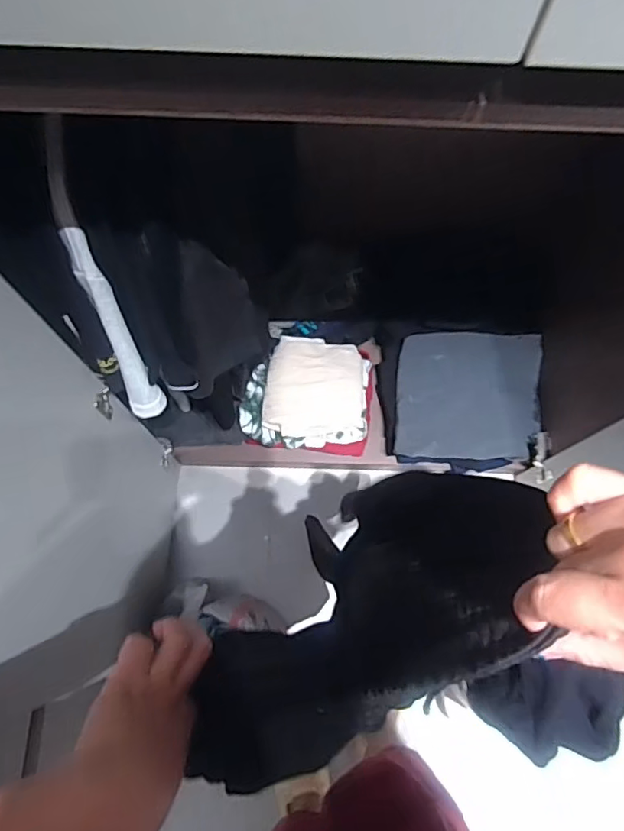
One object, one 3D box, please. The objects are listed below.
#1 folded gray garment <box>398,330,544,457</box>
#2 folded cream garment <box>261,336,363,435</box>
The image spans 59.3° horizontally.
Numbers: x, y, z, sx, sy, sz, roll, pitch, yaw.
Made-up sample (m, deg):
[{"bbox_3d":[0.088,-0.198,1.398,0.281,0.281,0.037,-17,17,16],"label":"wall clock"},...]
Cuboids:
[{"bbox_3d":[0.337,-0.047,1.190,0.301,0.070,0.268,4,73,0],"label":"folded gray garment"},{"bbox_3d":[0.006,-0.066,1.155,0.204,0.070,0.204,-1,73,-2],"label":"folded cream garment"}]

